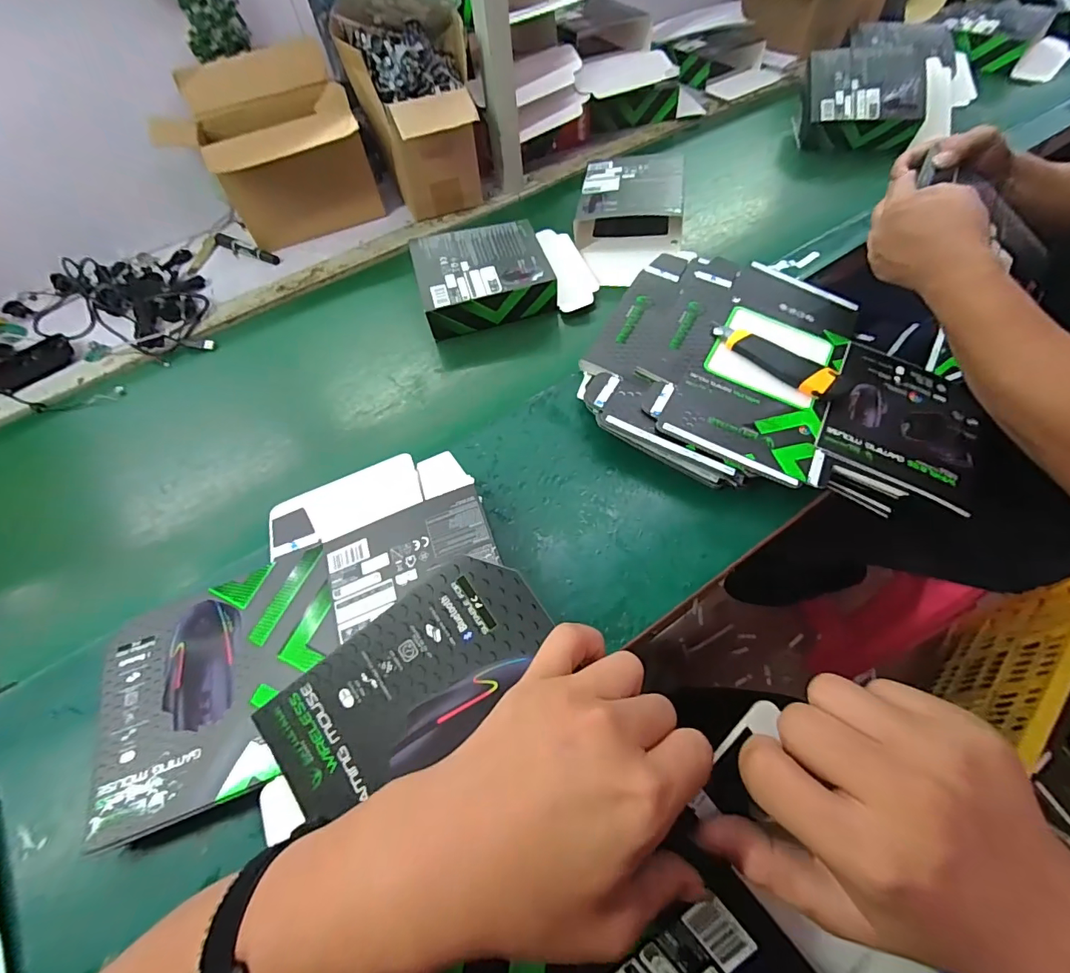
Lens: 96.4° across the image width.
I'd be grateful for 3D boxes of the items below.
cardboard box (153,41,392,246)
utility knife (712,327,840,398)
[{"bbox_3d":[-0.405,-0.536,0.780,0.237,0.203,0.177,-25,61,-10],"label":"cardboard box"},{"bbox_3d":[0.271,-0.149,0.550,0.141,0.013,0.040,35,68,22],"label":"utility knife"}]

